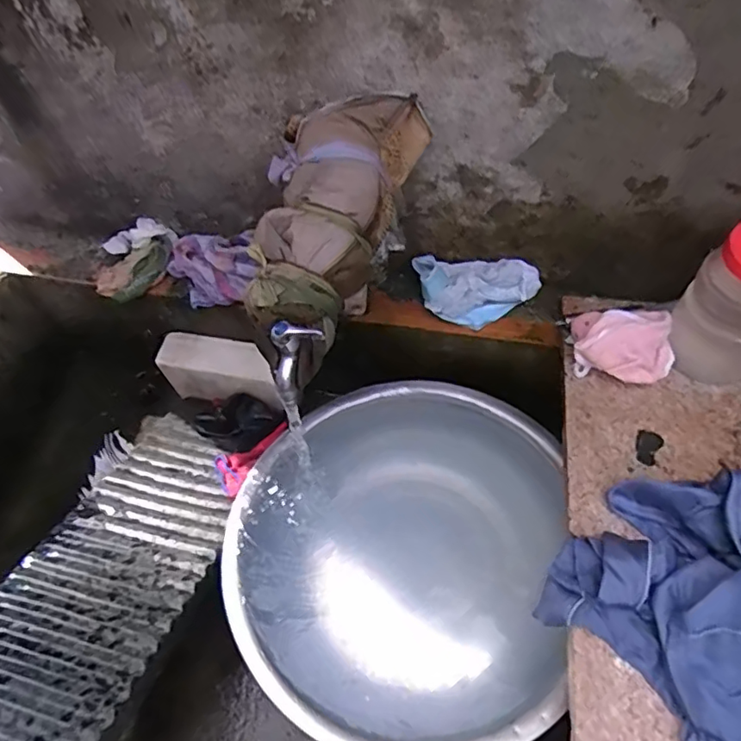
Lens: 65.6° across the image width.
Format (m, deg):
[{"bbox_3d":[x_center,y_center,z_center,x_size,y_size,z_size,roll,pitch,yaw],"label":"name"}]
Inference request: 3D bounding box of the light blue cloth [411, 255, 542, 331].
[{"bbox_3d":[0.138,-0.104,0.746,0.157,0.065,0.066,3,57,6],"label":"light blue cloth"}]

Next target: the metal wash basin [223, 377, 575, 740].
[{"bbox_3d":[0.040,0.228,0.733,0.402,0.103,0.440,-2,56,2],"label":"metal wash basin"}]

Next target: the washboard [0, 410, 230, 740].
[{"bbox_3d":[-0.311,0.258,0.623,0.207,0.026,0.611,5,32,7],"label":"washboard"}]

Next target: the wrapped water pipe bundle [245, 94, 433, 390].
[{"bbox_3d":[-0.051,-0.149,0.596,0.133,0.092,0.277,16,75,14],"label":"wrapped water pipe bundle"}]

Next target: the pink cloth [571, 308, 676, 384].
[{"bbox_3d":[0.291,-0.032,0.651,0.110,0.066,0.076,1,56,4],"label":"pink cloth"}]

